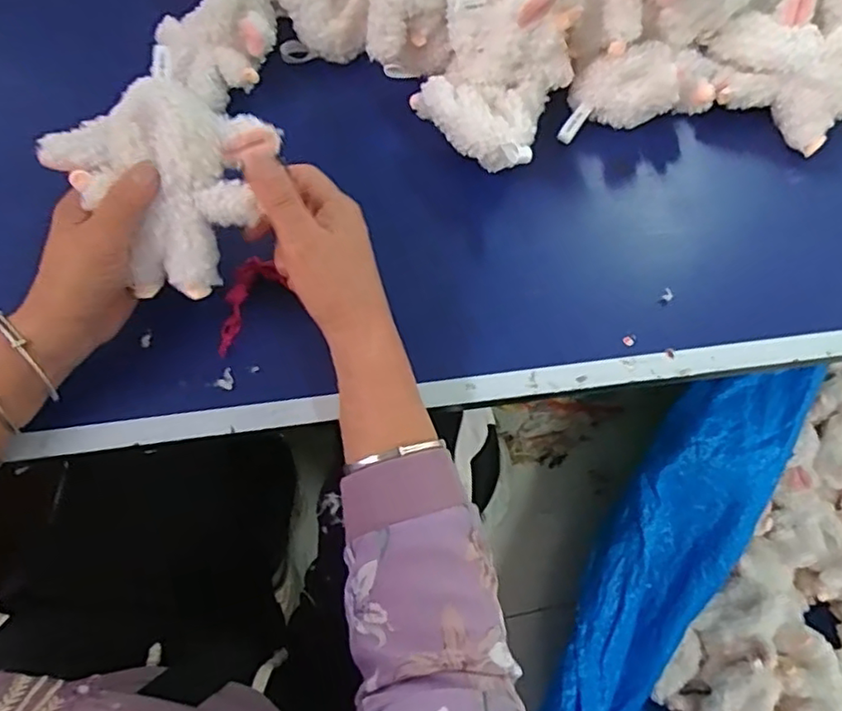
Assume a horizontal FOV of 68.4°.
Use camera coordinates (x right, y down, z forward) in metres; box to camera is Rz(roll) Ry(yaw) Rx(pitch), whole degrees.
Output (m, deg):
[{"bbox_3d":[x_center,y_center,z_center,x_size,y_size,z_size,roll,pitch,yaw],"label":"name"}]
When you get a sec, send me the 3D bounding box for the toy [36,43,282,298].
[{"bbox_3d":[-0.161,-0.114,0.393,0.112,0.072,0.122,38,73,13],"label":"toy"}]

